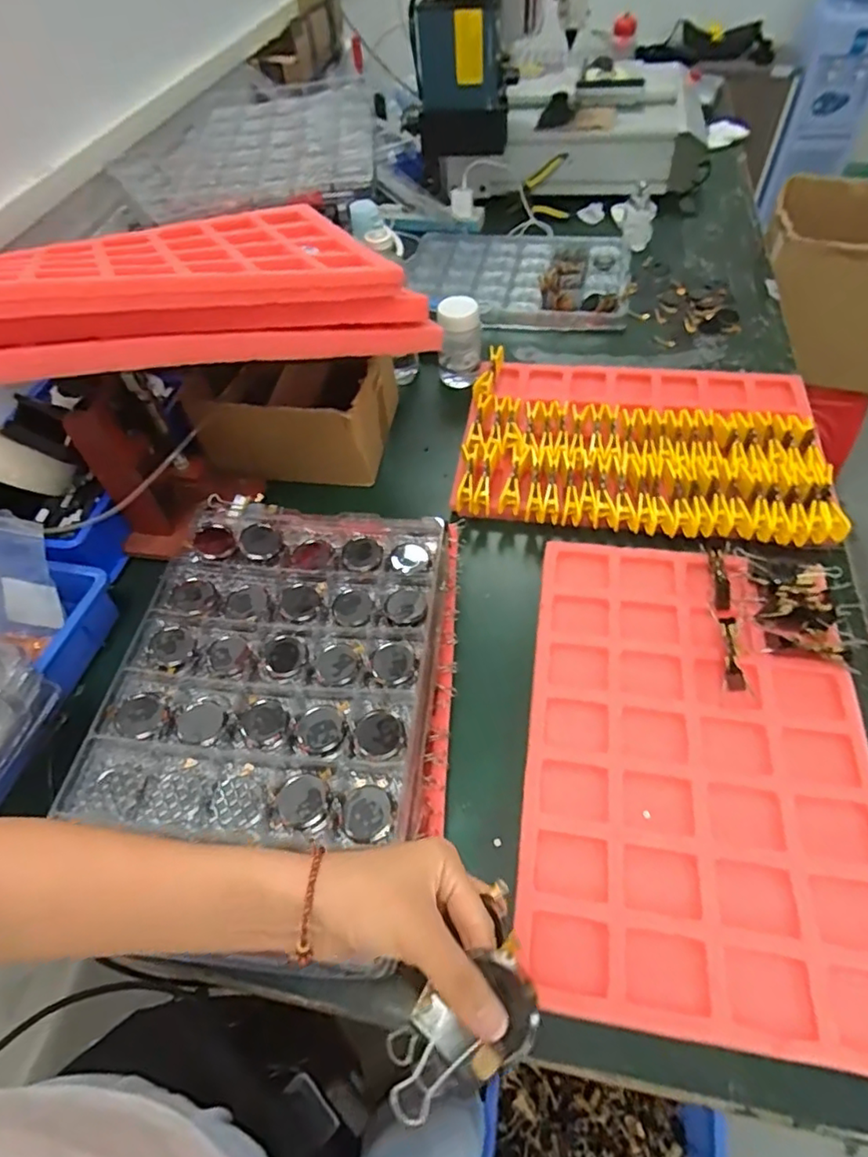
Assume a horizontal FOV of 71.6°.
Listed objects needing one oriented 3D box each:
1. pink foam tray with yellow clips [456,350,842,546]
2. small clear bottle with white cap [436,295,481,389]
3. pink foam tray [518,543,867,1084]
[{"bbox_3d":[0.296,-0.211,0.875,0.489,0.053,0.364,7,54,9],"label":"pink foam tray with yellow clips"},{"bbox_3d":[0.042,-0.387,0.986,0.071,0.113,0.072,-7,53,0],"label":"small clear bottle with white cap"},{"bbox_3d":[0.266,0.171,0.612,0.324,0.015,0.492,5,54,8],"label":"pink foam tray"}]

